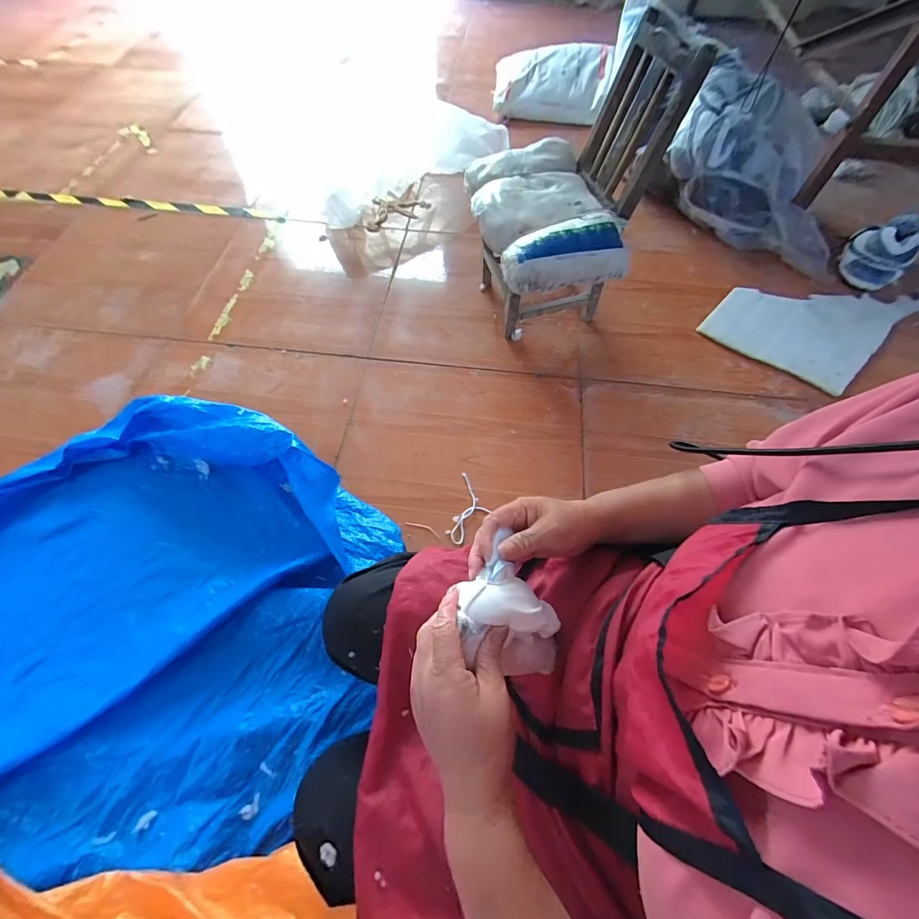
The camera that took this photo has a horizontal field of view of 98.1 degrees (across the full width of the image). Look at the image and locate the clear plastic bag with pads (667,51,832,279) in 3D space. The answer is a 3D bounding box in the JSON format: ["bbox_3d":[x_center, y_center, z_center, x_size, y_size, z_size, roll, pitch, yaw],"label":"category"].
[{"bbox_3d":[0.985,-0.930,1.260,0.603,0.334,0.299,28,65,14],"label":"clear plastic bag with pads"}]

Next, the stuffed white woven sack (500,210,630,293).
[{"bbox_3d":[0.237,-0.461,0.898,0.291,0.080,0.129,-19,63,-10],"label":"stuffed white woven sack"}]

